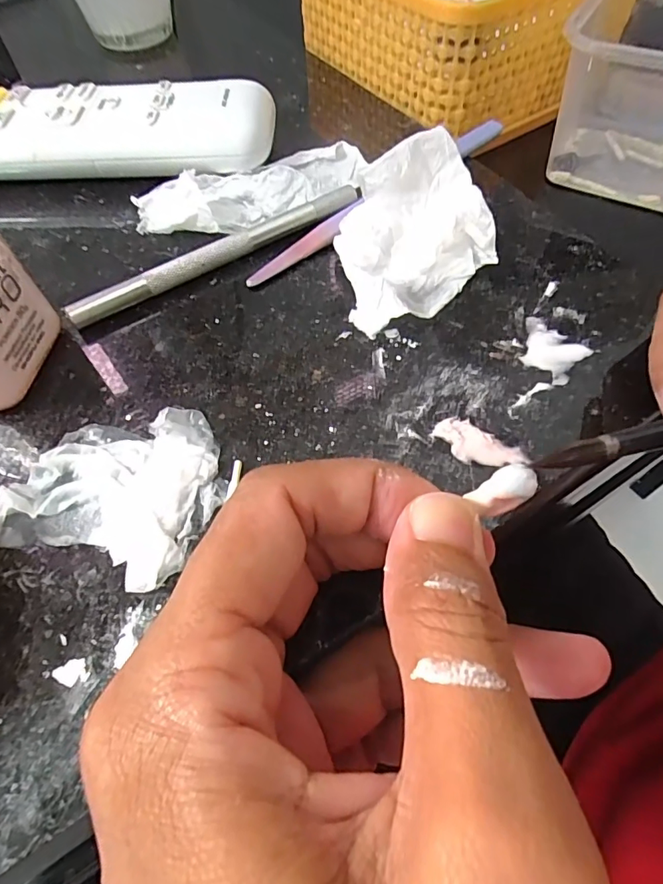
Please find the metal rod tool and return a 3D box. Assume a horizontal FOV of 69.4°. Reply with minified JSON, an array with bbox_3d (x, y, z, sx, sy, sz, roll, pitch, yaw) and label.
[{"bbox_3d":[-0.039,-0.069,0.175,0.114,0.008,0.008,-30,62,-15],"label":"metal rod tool"}]

